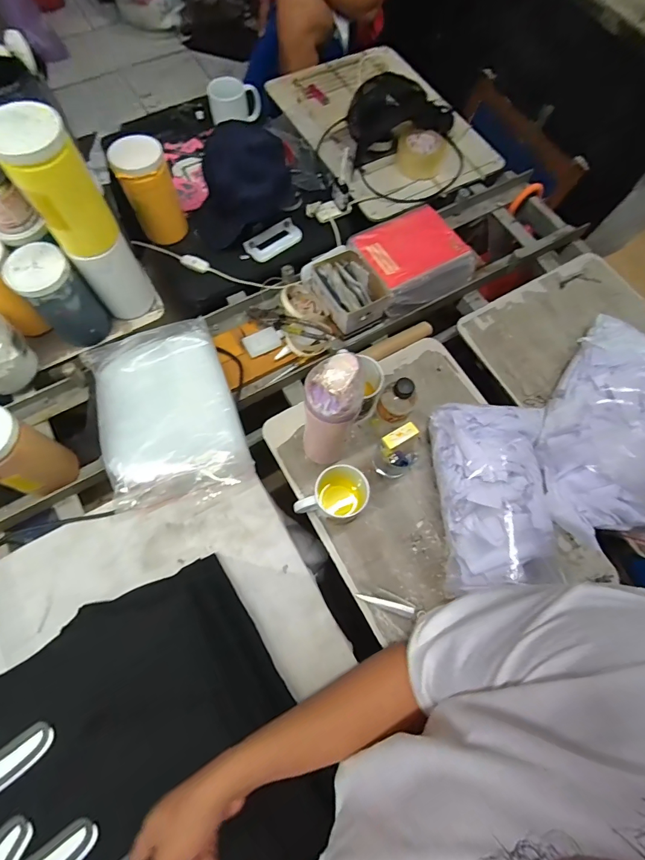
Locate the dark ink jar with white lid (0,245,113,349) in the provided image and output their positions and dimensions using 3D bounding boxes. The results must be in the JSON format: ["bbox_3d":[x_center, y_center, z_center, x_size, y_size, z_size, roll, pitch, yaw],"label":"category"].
[{"bbox_3d":[-0.462,-0.233,0.709,0.094,0.168,0.082,-37,76,-13],"label":"dark ink jar with white lid"}]

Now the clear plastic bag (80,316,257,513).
[{"bbox_3d":[-0.275,-0.028,0.706,0.231,0.062,0.340,-20,72,-9],"label":"clear plastic bag"}]

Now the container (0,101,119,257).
[{"bbox_3d":[-0.376,-0.346,0.576,0.090,0.175,0.084,-36,75,-13],"label":"container"}]

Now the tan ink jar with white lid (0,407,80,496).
[{"bbox_3d":[-0.481,0.036,0.623,0.088,0.162,0.091,1,71,-2],"label":"tan ink jar with white lid"}]

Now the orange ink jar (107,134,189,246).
[{"bbox_3d":[-0.335,-0.461,0.794,0.092,0.187,0.089,1,71,-2],"label":"orange ink jar"}]

